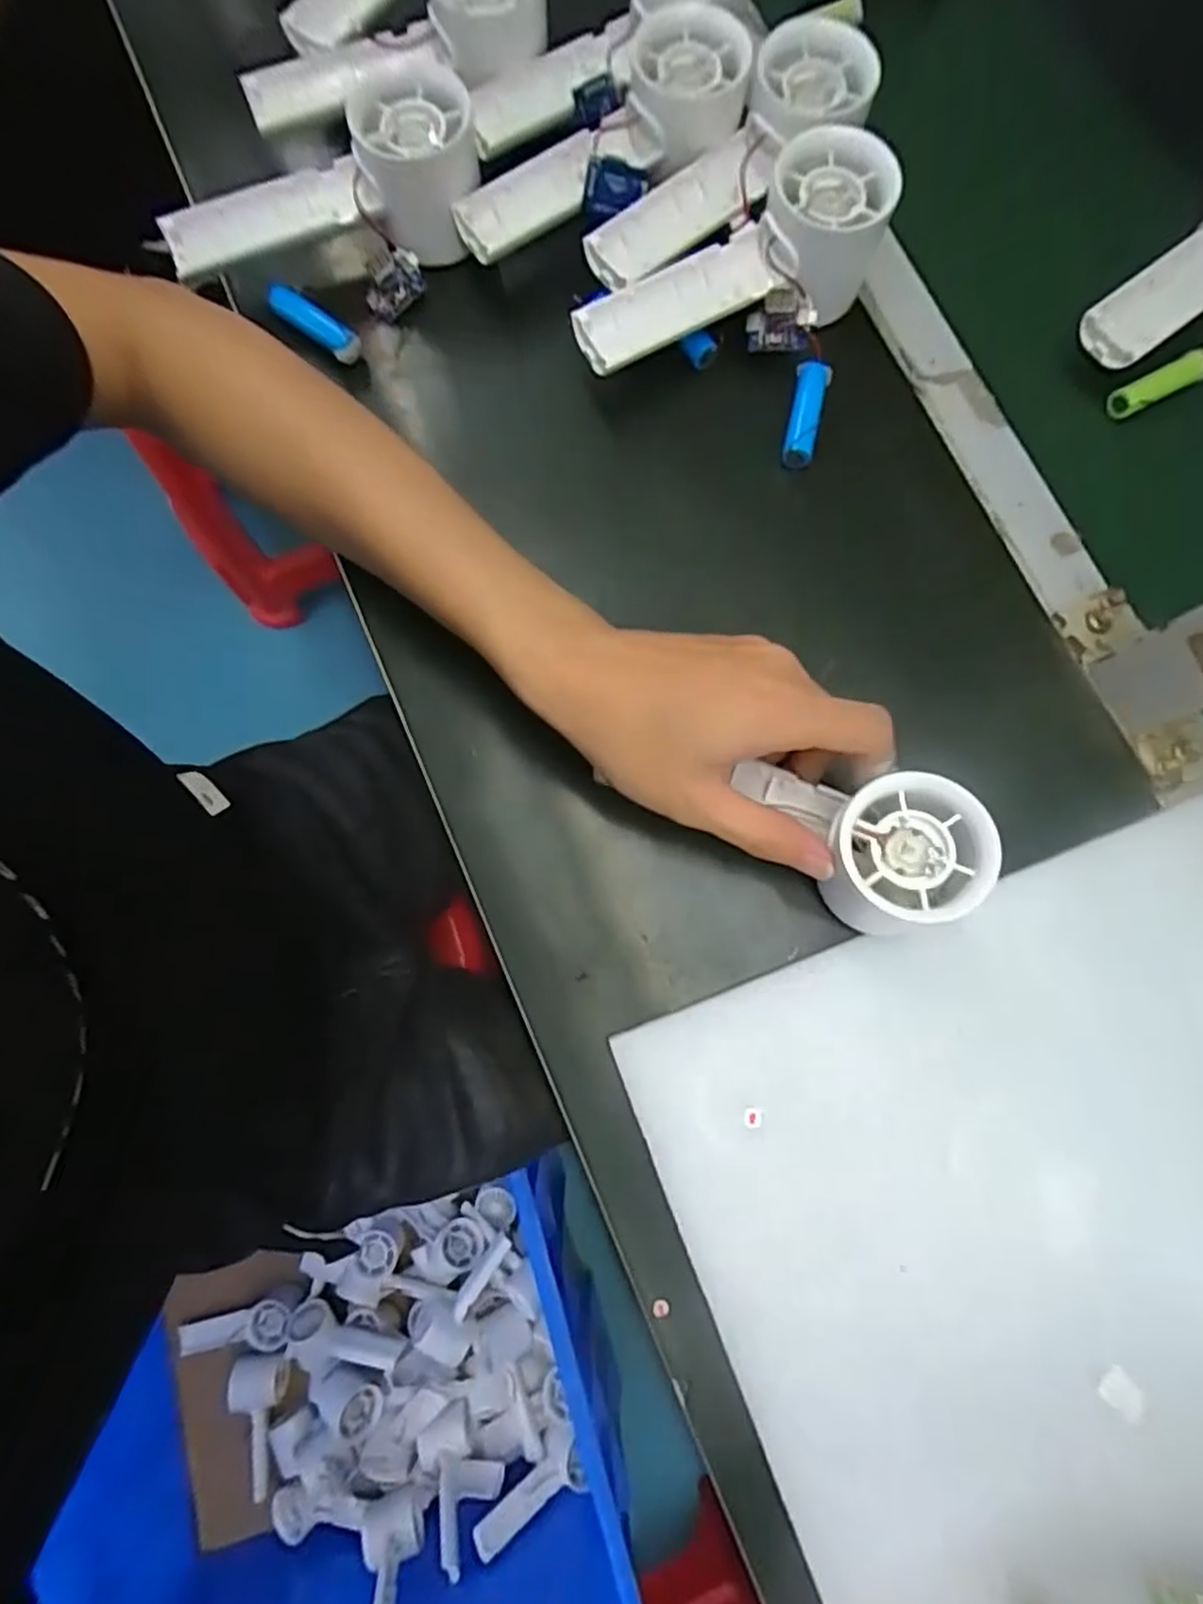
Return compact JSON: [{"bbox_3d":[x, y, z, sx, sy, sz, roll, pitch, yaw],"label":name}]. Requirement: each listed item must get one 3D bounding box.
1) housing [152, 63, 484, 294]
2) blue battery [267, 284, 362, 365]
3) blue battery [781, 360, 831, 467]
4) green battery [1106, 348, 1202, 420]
[{"bbox_3d":[-0.136,-0.308,0.357,0.159,0.054,0.076,-9,80,10],"label":"housing"},{"bbox_3d":[-0.146,-0.242,0.356,0.056,0.014,0.011,37,82,6],"label":"blue battery"},{"bbox_3d":[0.101,-0.192,0.350,0.017,0.015,0.049,12,80,2],"label":"blue battery"},{"bbox_3d":[0.291,-0.217,0.368,0.058,0.014,0.014,-27,81,-5],"label":"green battery"}]

